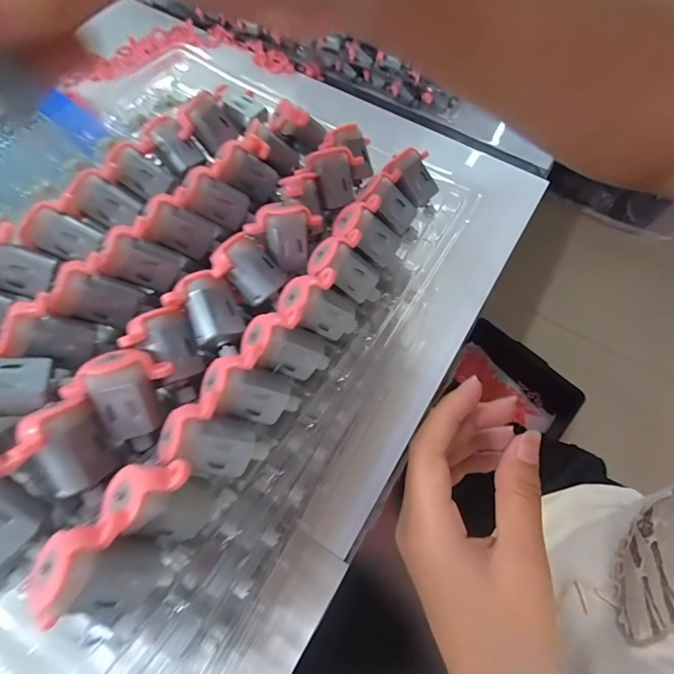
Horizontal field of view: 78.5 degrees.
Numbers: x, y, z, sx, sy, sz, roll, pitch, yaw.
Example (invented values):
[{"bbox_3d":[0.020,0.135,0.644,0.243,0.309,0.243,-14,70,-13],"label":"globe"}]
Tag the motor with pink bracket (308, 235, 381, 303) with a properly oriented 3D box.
[{"bbox_3d":[0.006,-0.027,0.178,0.037,0.013,0.019,33,53,-25],"label":"motor with pink bracket"}]

